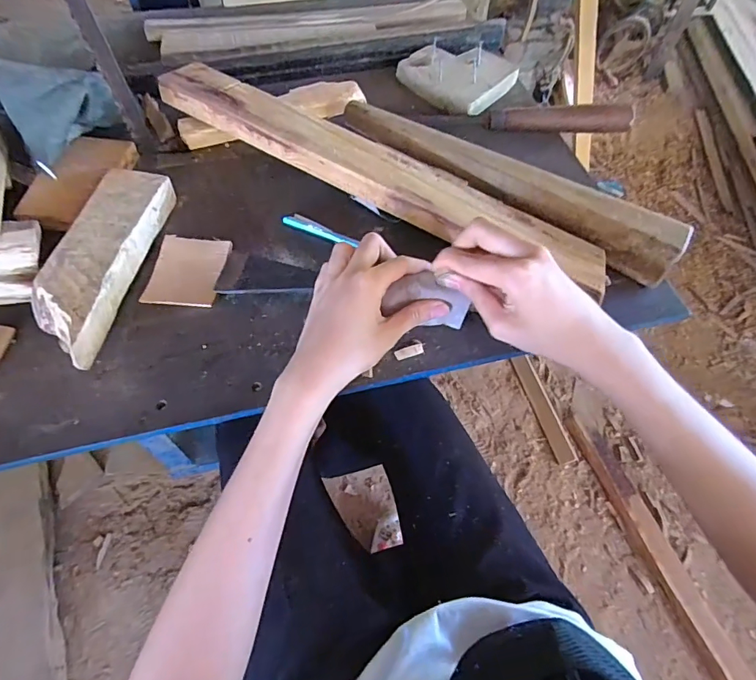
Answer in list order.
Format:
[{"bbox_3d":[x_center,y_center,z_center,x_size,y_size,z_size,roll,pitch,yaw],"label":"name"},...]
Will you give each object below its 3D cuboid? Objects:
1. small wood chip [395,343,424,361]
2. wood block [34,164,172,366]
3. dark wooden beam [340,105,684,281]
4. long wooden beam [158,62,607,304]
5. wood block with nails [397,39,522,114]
[{"bbox_3d":[0.026,0.009,0.374,0.024,0.004,0.009,-18,60,-12],"label":"small wood chip"},{"bbox_3d":[-0.233,-0.070,0.389,0.058,0.031,0.194,6,58,2],"label":"wood block"},{"bbox_3d":[0.119,-0.167,0.455,0.361,0.035,0.052,35,63,18],"label":"dark wooden beam"},{"bbox_3d":[-0.005,-0.164,0.440,0.468,0.040,0.072,26,61,14],"label":"long wooden beam"},{"bbox_3d":[0.091,-0.323,0.562,0.126,0.032,0.094,34,63,18],"label":"wood block with nails"}]

